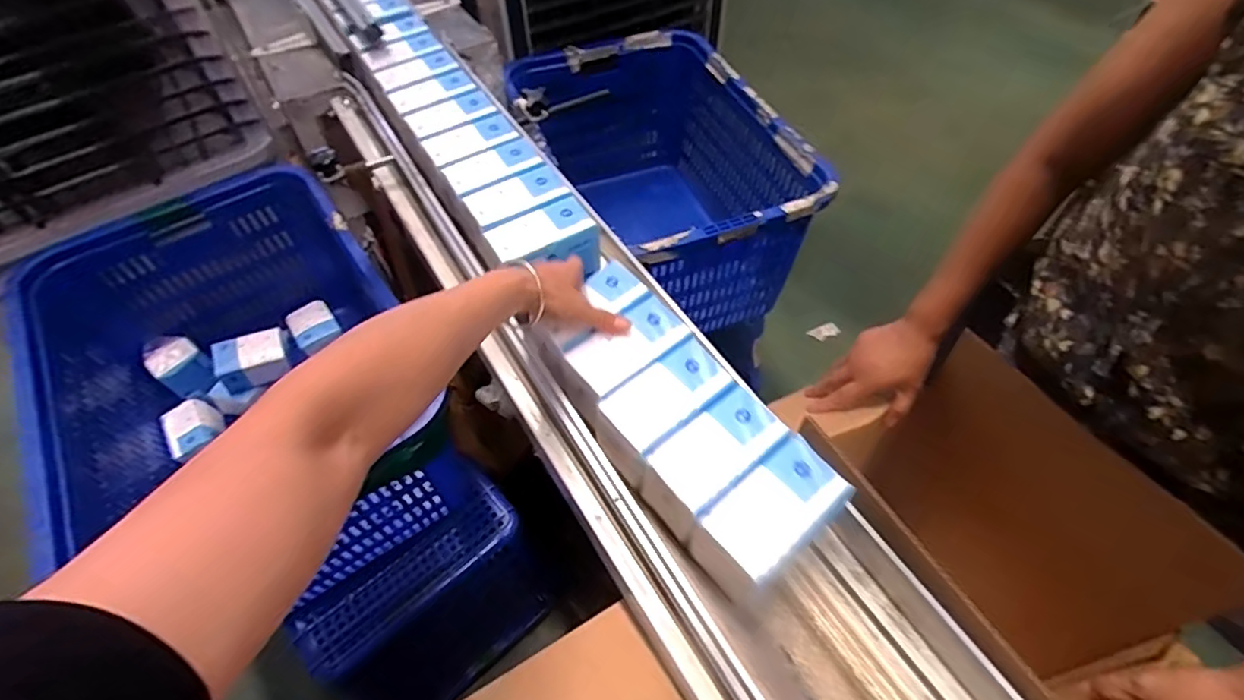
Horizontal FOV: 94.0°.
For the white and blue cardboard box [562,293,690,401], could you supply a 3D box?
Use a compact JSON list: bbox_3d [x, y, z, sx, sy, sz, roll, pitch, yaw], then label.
[{"bbox_3d":[0.003,0.005,0.575,0.132,0.040,0.066,-40,62,-14],"label":"white and blue cardboard box"}]

